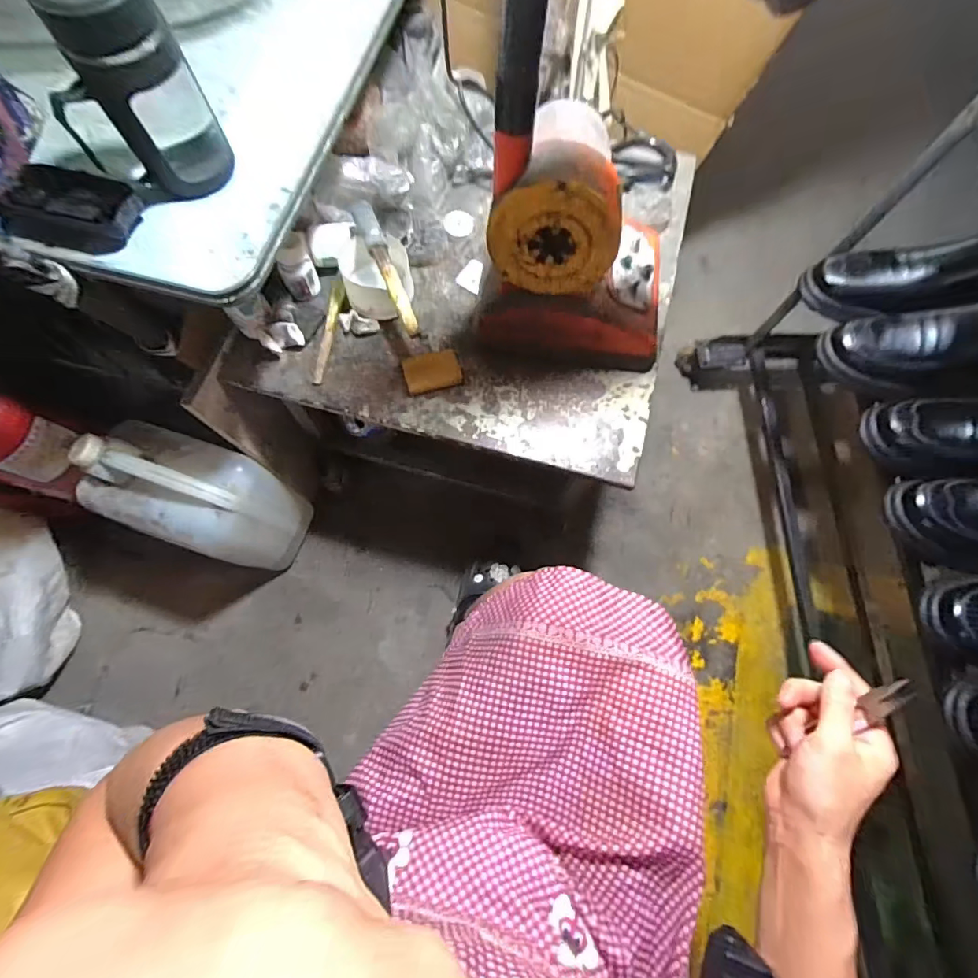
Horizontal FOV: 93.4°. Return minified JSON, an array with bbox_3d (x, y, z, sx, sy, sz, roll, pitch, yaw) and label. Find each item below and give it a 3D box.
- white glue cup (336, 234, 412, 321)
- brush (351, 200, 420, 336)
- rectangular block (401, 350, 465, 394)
[{"bbox_3d":[-0.150,-0.279,0.608,0.097,0.063,0.096,0,73,-1],"label":"white glue cup"},{"bbox_3d":[-0.129,-0.284,0.576,0.026,0.029,0.202,-24,75,-8],"label":"brush"},{"bbox_3d":[-0.073,-0.155,0.603,0.072,0.009,0.054,-14,74,-5],"label":"rectangular block"}]

